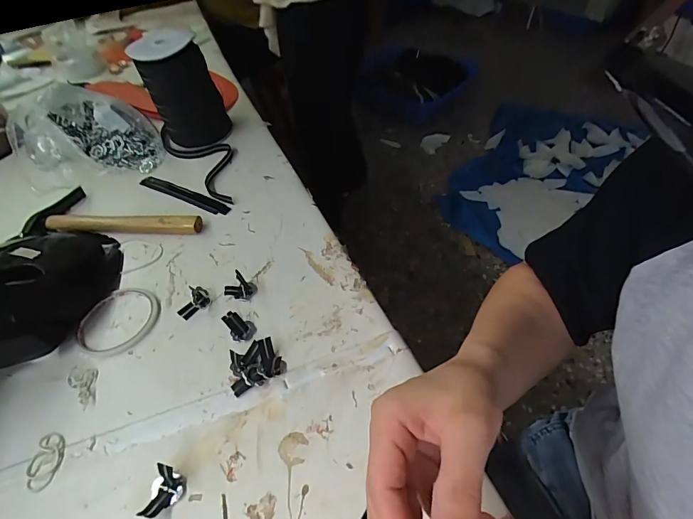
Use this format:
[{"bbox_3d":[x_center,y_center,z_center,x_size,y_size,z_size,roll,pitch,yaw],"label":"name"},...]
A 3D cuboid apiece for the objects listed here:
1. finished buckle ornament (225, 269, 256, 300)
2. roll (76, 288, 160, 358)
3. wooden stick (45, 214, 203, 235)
[{"bbox_3d":[-0.119,0.027,0.440,0.033,0.032,0.022,-24,50,-15],"label":"finished buckle ornament"},{"bbox_3d":[-0.246,0.065,0.433,0.079,0.006,0.084,22,54,24],"label":"roll"},{"bbox_3d":[-0.297,-0.047,0.531,0.213,0.022,0.025,0,48,7],"label":"wooden stick"}]

